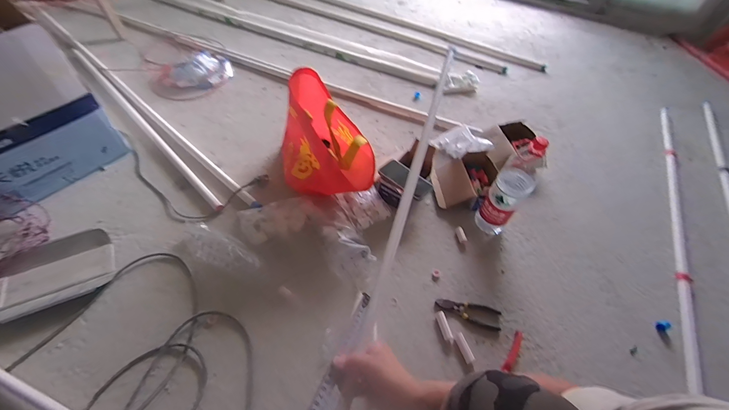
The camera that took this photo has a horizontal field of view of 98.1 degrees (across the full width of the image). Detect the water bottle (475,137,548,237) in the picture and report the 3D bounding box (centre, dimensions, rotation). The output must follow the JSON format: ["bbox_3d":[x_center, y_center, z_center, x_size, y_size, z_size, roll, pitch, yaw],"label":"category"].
[{"bbox_3d":[0.389,-0.039,0.847,0.089,0.315,0.084,30,56,17],"label":"water bottle"}]

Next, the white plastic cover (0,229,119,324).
[{"bbox_3d":[-0.738,0.170,0.752,0.239,0.050,0.170,-25,59,-23],"label":"white plastic cover"}]

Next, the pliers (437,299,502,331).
[{"bbox_3d":[0.256,0.266,0.784,0.157,0.011,0.055,15,56,5],"label":"pliers"}]

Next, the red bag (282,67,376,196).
[{"bbox_3d":[-0.117,-0.196,0.908,0.247,0.266,0.335,-9,52,-11],"label":"red bag"}]

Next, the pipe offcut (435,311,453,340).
[{"bbox_3d":[0.189,0.286,0.752,0.022,0.015,0.063,-10,54,-13],"label":"pipe offcut"}]

